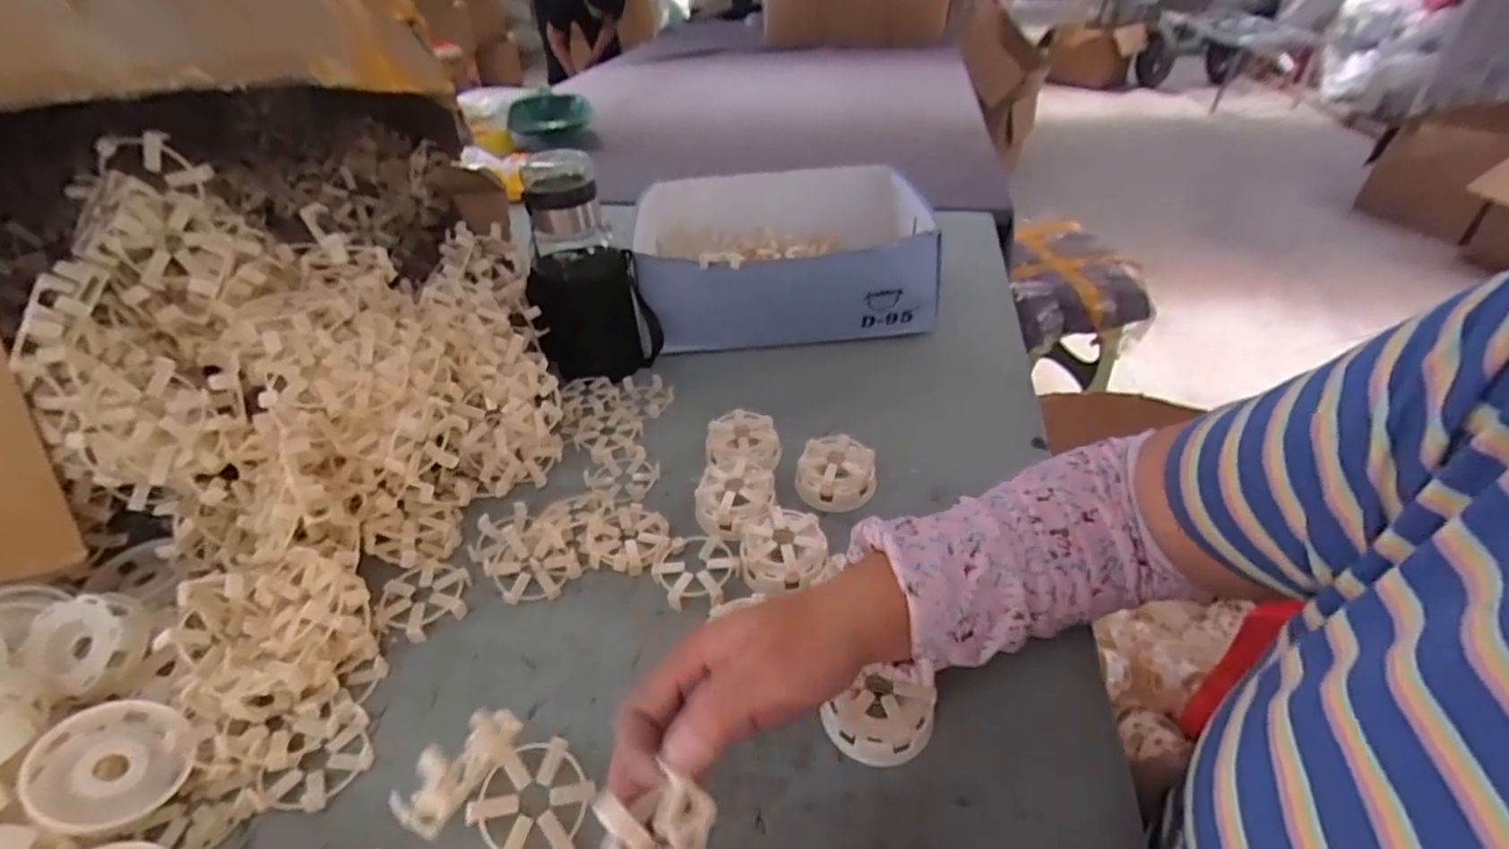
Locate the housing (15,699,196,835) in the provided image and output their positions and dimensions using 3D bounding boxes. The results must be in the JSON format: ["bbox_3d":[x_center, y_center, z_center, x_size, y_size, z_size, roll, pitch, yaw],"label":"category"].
[{"bbox_3d":[-0.348,0.181,0.351,0.066,0.022,0.066,32,20,-13],"label":"housing"}]

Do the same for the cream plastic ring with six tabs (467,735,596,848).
[{"bbox_3d":[-0.115,0.202,0.346,0.059,0.005,0.058,16,51,-21],"label":"cream plastic ring with six tabs"}]

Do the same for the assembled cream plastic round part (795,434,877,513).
[{"bbox_3d":[0.069,0.040,0.554,0.065,0.028,0.065,5,39,10],"label":"assembled cream plastic round part"}]

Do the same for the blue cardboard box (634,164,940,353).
[{"bbox_3d":[0.031,-0.212,0.787,0.307,0.114,0.291,-5,38,-3],"label":"blue cardboard box"}]

